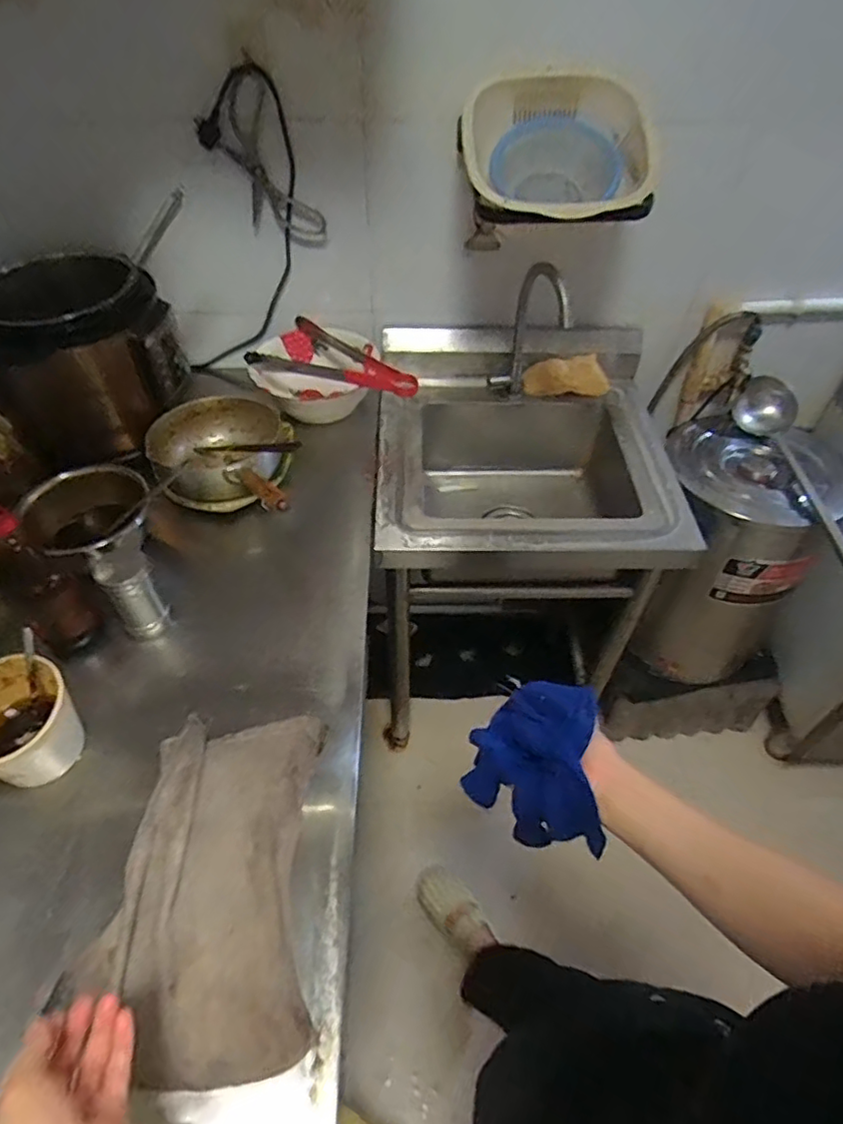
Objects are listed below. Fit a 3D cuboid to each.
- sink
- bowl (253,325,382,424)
[{"bbox_3d":[0.175,-0.159,1.109,0.492,0.289,0.477,0,49,-1],"label":"sink"},{"bbox_3d":[-0.192,-0.341,1.122,0.216,0.088,0.216,1,48,-1],"label":"bowl"}]

